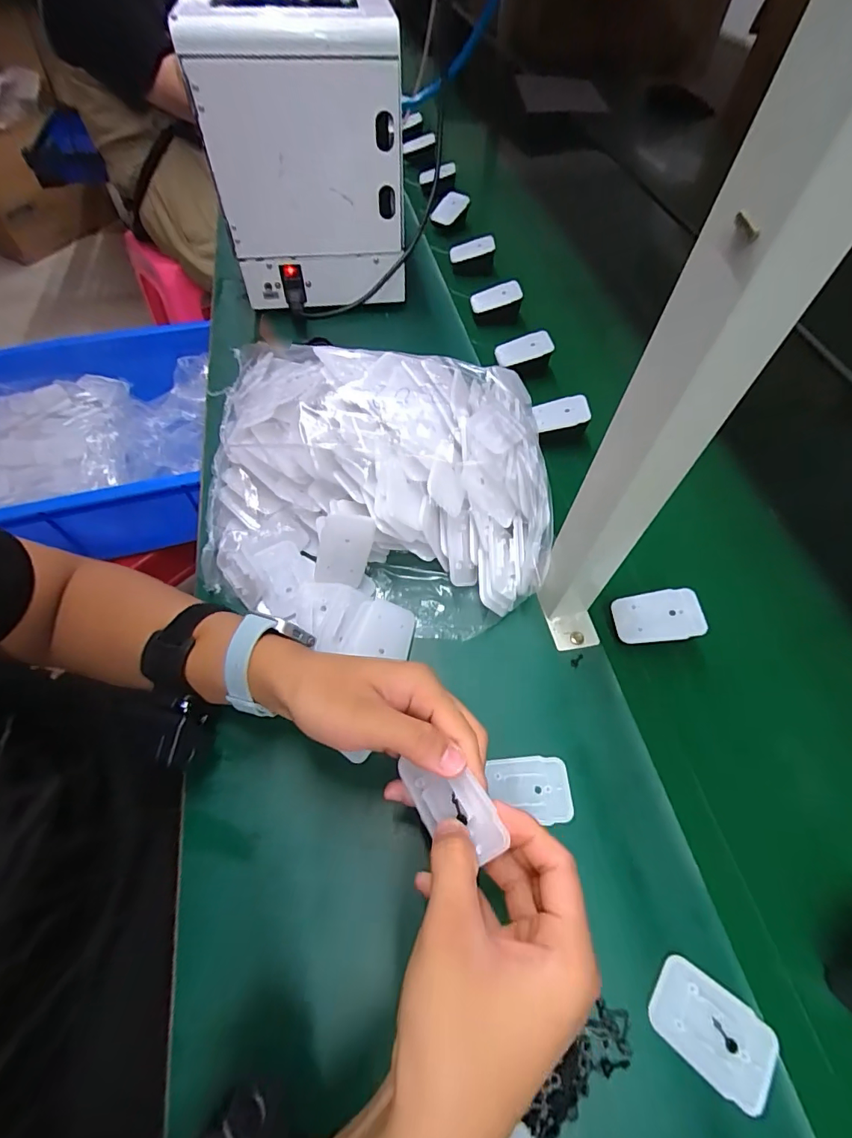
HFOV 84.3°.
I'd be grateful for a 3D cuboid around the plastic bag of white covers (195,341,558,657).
[{"bbox_3d":[-0.053,-0.089,0.438,0.334,0.101,0.301,10,59,3],"label":"plastic bag of white covers"}]

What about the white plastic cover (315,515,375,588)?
[{"bbox_3d":[-0.071,-0.017,0.410,0.043,0.063,0.006,11,18,-8],"label":"white plastic cover"}]

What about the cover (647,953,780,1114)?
[{"bbox_3d":[0.169,0.272,0.278,0.067,0.005,0.044,35,63,17],"label":"cover"}]

